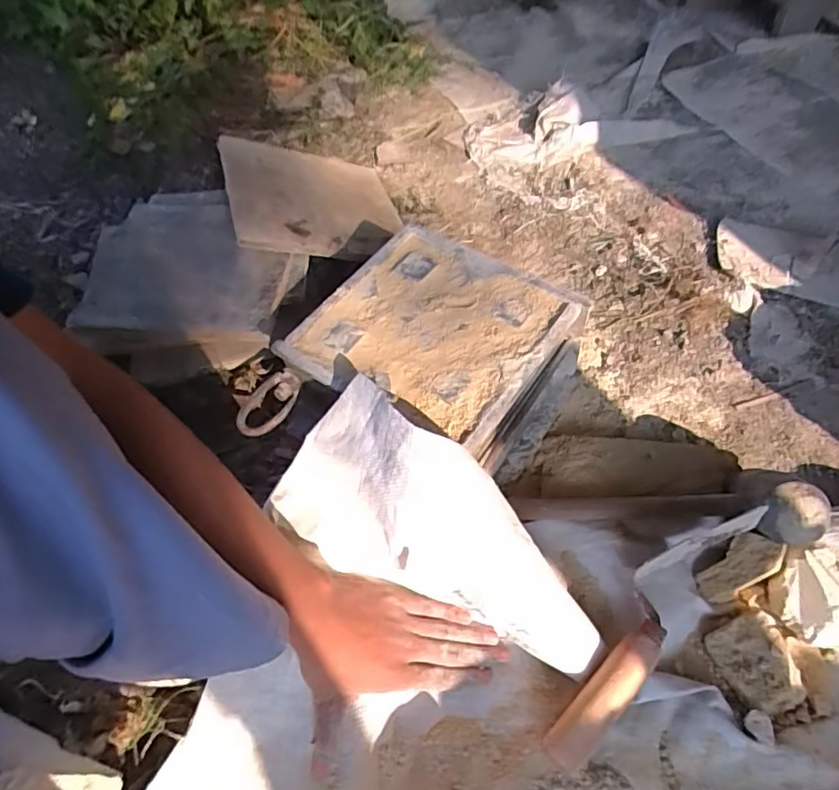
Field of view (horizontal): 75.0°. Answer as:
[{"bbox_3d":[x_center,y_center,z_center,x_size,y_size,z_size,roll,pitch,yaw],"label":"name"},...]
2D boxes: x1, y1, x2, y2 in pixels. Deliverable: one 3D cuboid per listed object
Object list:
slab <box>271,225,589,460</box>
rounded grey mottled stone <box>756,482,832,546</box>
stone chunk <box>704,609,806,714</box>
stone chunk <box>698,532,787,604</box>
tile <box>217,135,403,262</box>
[{"bbox_3d":[0.011,-0.070,0.554,0.234,0.021,0.217,29,61,21],"label":"slab"},{"bbox_3d":[0.326,0.106,0.476,0.047,0.040,0.046,-2,53,2],"label":"rounded grey mottled stone"},{"bbox_3d":[0.290,0.230,0.469,0.061,0.021,0.073,-18,56,-10],"label":"stone chunk"},{"bbox_3d":[0.295,0.159,0.507,0.019,0.082,0.037,8,37,-50],"label":"stone chunk"},{"bbox_3d":[-0.155,-0.287,0.796,0.244,0.024,0.248,2,52,-28],"label":"tile"}]

